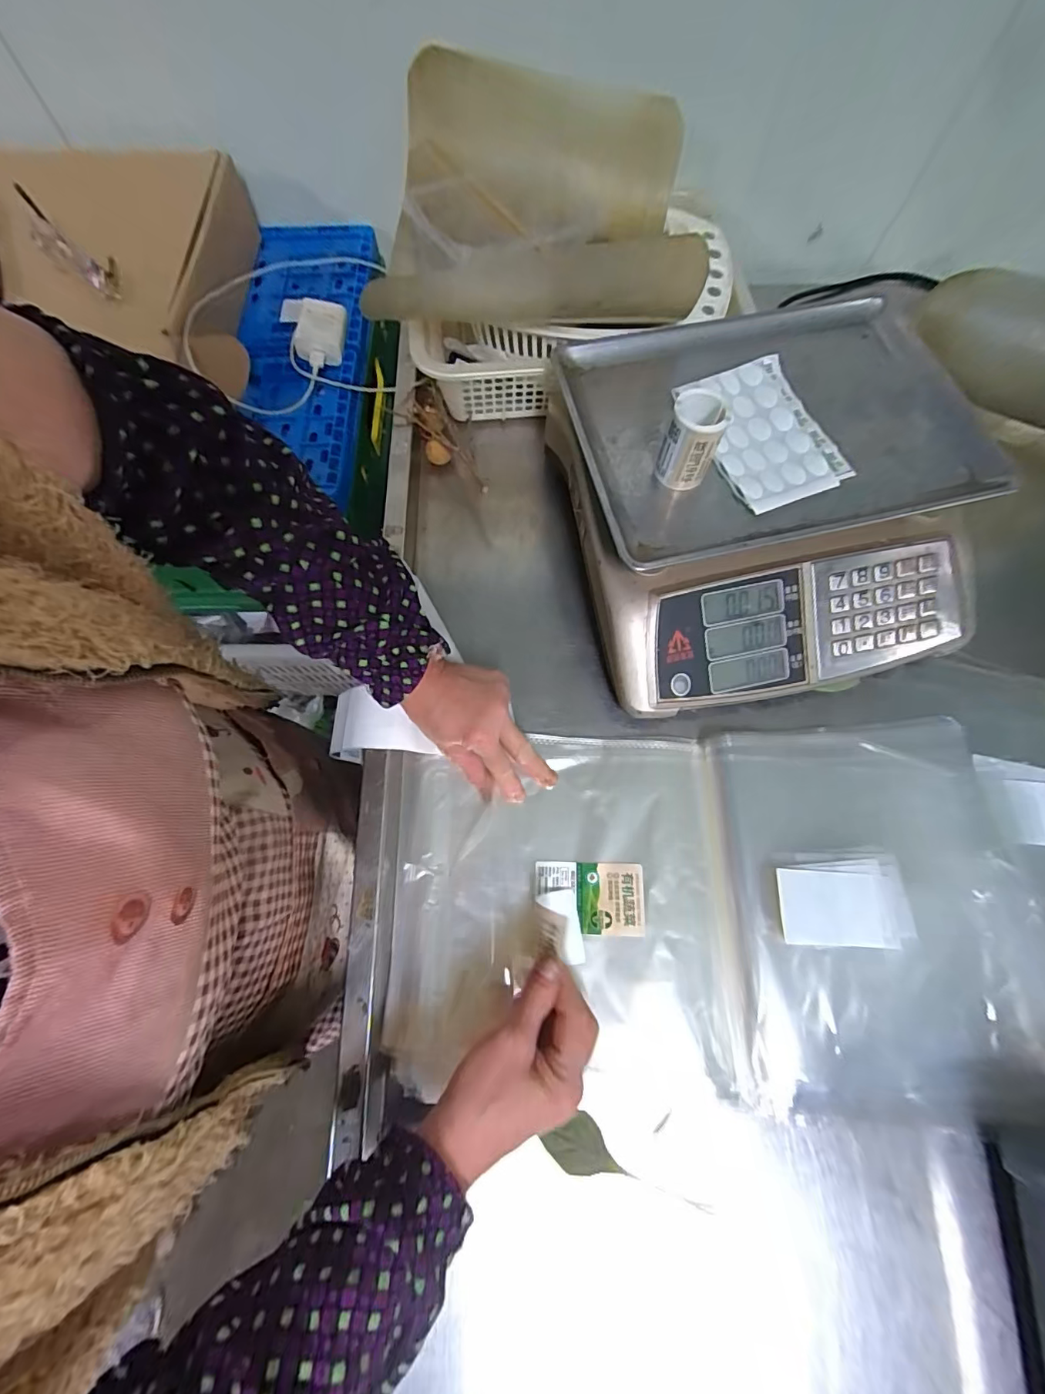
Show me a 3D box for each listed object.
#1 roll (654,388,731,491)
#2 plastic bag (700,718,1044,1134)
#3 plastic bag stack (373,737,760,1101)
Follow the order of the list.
[{"bbox_3d":[0.134,-0.205,0.395,0.041,0.057,0.044,0,72,0],"label":"roll"},{"bbox_3d":[0.289,0.173,0.403,0.269,0.020,0.301,-5,72,-2],"label":"plastic bag"},{"bbox_3d":[0.030,0.169,0.406,0.271,0.018,0.273,1,72,0],"label":"plastic bag stack"}]

